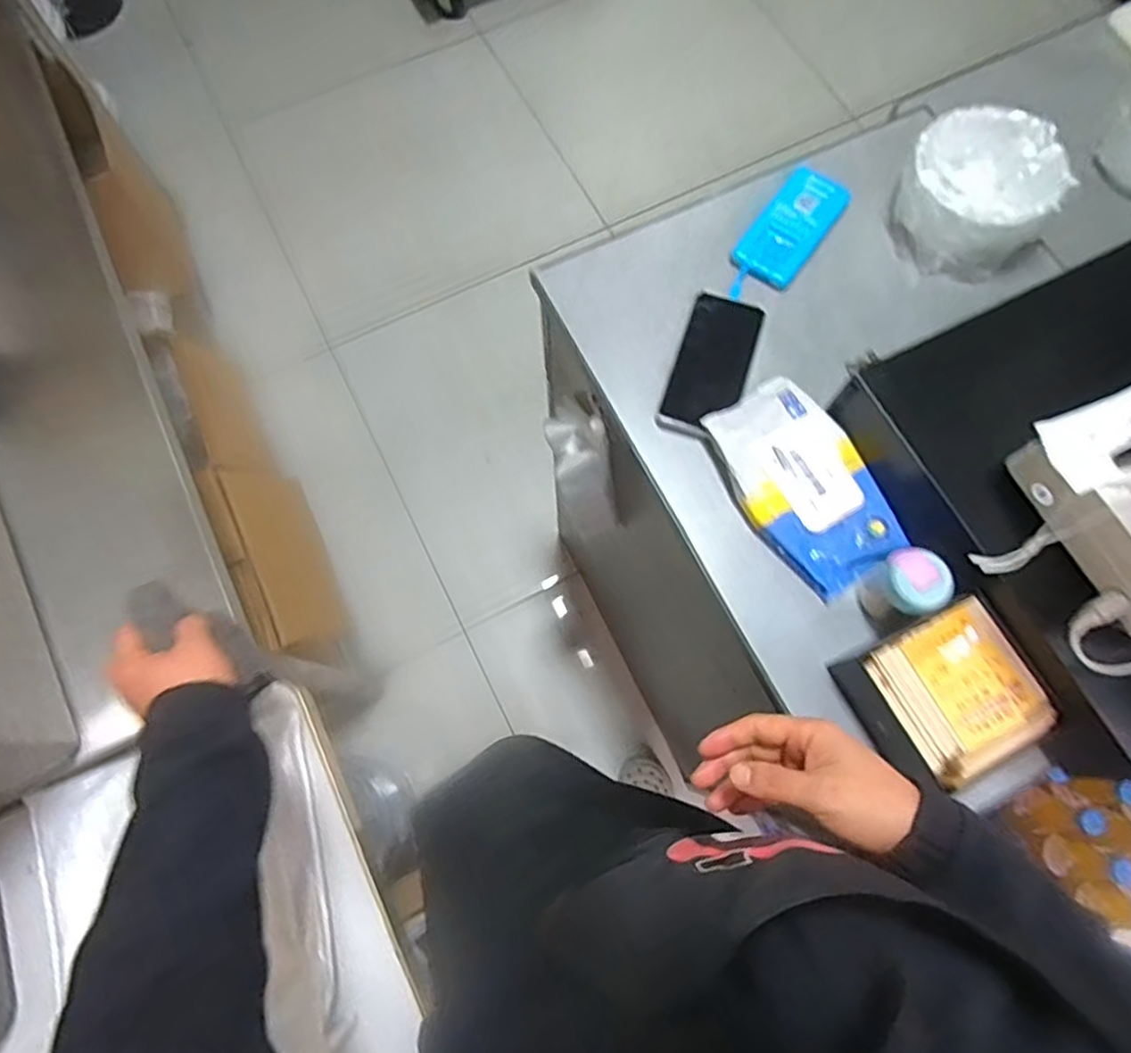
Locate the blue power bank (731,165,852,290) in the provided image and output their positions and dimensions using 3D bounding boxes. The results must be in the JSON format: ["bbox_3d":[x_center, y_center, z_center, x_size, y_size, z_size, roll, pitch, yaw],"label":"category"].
[{"bbox_3d":[0.240,-0.317,0.713,0.067,0.020,0.142,36,76,10],"label":"blue power bank"}]

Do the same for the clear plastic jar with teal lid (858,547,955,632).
[{"bbox_3d":[0.284,0.053,0.571,0.042,0.079,0.053,-26,75,-8],"label":"clear plastic jar with teal lid"}]

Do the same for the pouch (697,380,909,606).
[{"bbox_3d":[0.219,-0.040,0.620,0.107,0.035,0.197,-29,75,-9],"label":"pouch"}]

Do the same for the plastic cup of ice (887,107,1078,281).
[{"bbox_3d":[0.420,-0.342,0.690,0.158,0.085,0.135,40,77,11],"label":"plastic cup of ice"}]

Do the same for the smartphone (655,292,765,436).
[{"bbox_3d":[0.147,-0.164,0.668,0.071,0.009,0.159,19,74,6],"label":"smartphone"}]

